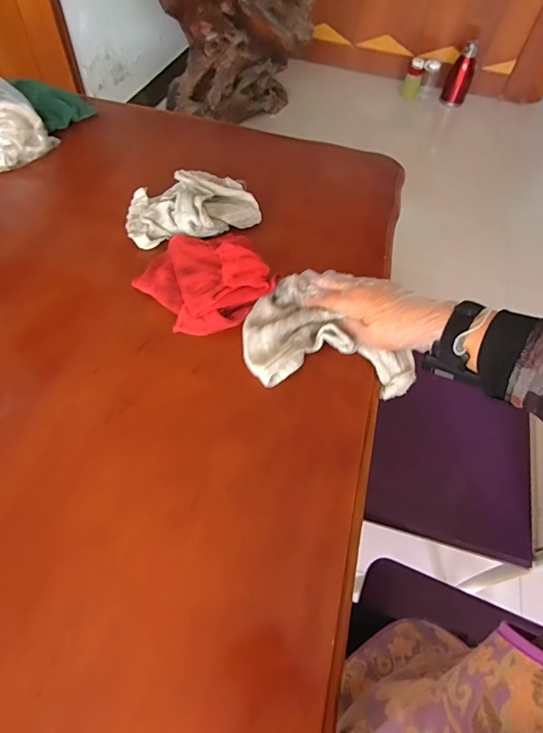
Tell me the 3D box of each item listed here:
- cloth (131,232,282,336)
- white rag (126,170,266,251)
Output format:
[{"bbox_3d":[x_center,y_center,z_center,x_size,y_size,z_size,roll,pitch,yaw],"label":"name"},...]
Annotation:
[{"bbox_3d":[-0.075,-0.110,0.506,0.151,0.051,0.155,-35,65,-22],"label":"cloth"},{"bbox_3d":[-0.115,-0.218,0.578,0.171,0.054,0.121,-23,61,-17],"label":"white rag"}]

